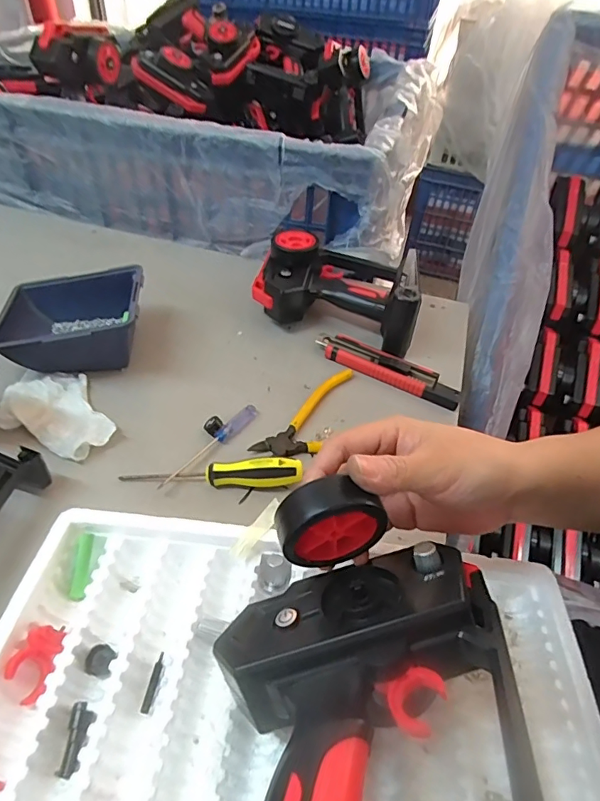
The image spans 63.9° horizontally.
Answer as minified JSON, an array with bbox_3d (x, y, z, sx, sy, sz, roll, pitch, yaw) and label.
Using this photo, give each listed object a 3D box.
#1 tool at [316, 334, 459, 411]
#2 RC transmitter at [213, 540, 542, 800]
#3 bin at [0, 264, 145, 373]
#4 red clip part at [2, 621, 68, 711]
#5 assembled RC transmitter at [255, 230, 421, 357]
[{"bbox_3d":[0.094,-0.035,0.521,0.158,0.021,0.034,22,47,16],"label":"tool"},{"bbox_3d":[0.020,0.130,0.203,0.133,0.089,0.194,7,44,2],"label":"RC transmitter"},{"bbox_3d":[-0.240,-0.084,0.503,0.145,0.063,0.121,-6,45,-11],"label":"bin"},{"bbox_3d":[-0.156,0.156,0.287,0.025,0.021,0.042,4,44,-1],"label":"red clip part"},{"bbox_3d":[0.049,-0.142,0.582,0.189,0.081,0.141,14,45,8],"label":"assembled RC transmitter"}]

